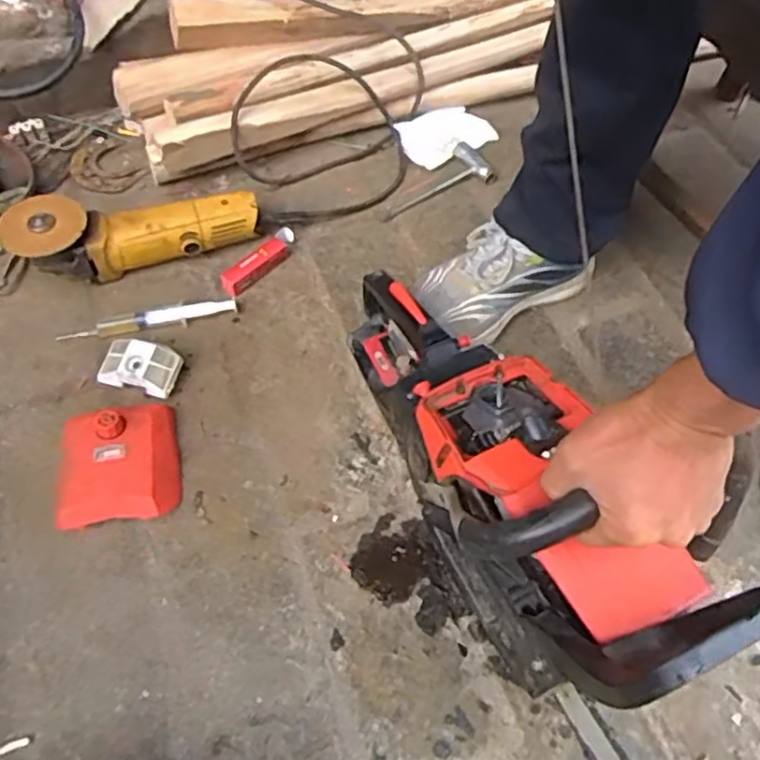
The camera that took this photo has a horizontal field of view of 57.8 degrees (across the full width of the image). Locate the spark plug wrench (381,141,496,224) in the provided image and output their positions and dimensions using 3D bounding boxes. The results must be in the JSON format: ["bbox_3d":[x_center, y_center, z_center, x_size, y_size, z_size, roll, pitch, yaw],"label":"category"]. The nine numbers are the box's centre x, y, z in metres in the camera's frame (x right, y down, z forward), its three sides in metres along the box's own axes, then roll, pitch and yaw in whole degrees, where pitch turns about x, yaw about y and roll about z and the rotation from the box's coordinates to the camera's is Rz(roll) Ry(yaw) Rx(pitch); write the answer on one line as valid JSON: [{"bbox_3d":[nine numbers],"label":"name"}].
[{"bbox_3d":[0.081,-0.250,0.901,0.071,0.028,0.166,38,64,20],"label":"spark plug wrench"}]

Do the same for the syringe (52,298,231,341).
[{"bbox_3d":[-0.261,-0.067,0.771,0.195,0.015,0.021,-10,59,-8],"label":"syringe"}]

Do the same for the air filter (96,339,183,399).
[{"bbox_3d":[-0.252,-0.014,0.727,0.084,0.038,0.055,13,58,6],"label":"air filter"}]

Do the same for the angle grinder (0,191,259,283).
[{"bbox_3d":[-0.279,-0.172,0.802,0.273,0.088,0.087,-12,59,-10],"label":"angle grinder"}]

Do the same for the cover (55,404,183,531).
[{"bbox_3d":[-0.251,0.077,0.663,0.113,0.043,0.125,-5,58,-5],"label":"cover"}]

